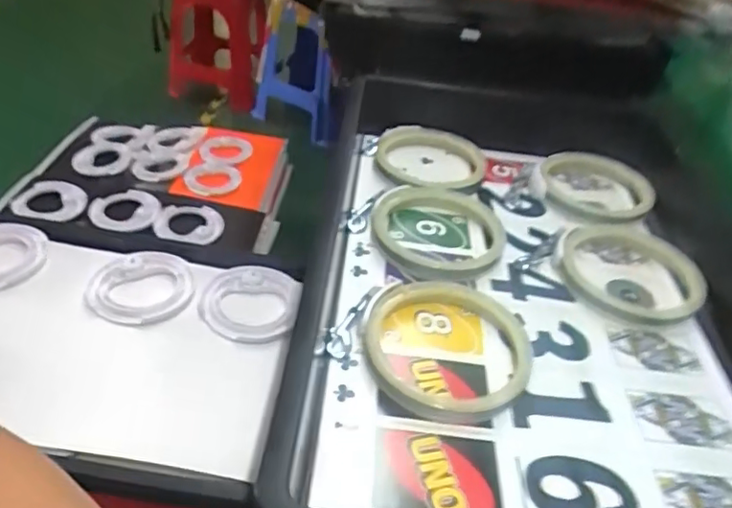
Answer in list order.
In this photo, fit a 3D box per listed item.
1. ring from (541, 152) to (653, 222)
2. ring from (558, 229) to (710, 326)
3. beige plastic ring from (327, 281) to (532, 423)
[{"bbox_3d":[0.254,-0.076,0.649,0.119,0.022,0.140,13,39,7],"label":"ring"},{"bbox_3d":[0.239,0.012,0.532,0.120,0.022,0.126,13,39,7],"label":"ring"},{"bbox_3d":[0.061,0.063,0.450,0.136,0.022,0.135,5,39,-4],"label":"beige plastic ring"}]

